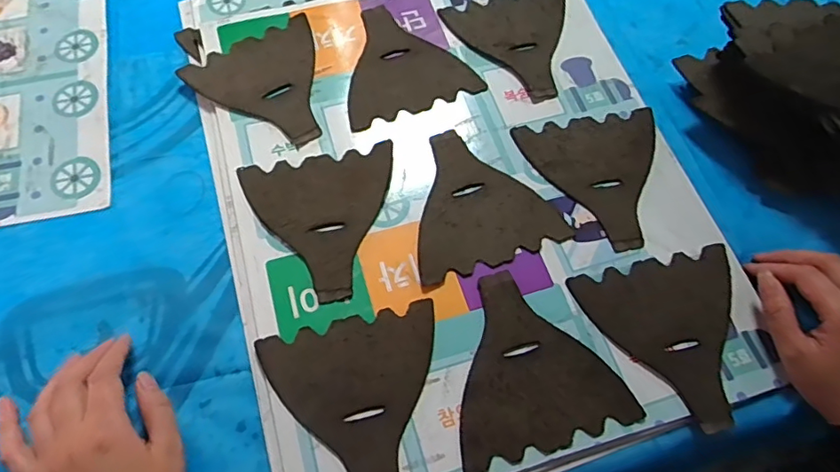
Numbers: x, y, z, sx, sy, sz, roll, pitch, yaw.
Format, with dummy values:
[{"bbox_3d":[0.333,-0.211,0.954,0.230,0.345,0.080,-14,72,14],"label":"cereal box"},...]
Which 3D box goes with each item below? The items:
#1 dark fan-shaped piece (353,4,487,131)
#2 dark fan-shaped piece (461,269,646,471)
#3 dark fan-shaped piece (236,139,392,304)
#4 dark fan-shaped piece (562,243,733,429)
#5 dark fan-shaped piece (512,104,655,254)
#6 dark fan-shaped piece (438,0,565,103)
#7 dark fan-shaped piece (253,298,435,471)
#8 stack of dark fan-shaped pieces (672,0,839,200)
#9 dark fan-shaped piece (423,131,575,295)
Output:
[{"bbox_3d":[-0.022,-0.172,0.511,0.126,0.006,0.127,-20,72,-11],"label":"dark fan-shaped piece"},{"bbox_3d":[0.077,0.091,0.393,0.127,0.004,0.129,-16,68,-10],"label":"dark fan-shaped piece"},{"bbox_3d":[-0.078,-0.011,0.433,0.123,0.006,0.130,-10,67,-8],"label":"dark fan-shaped piece"},{"bbox_3d":[0.202,0.078,0.407,0.127,0.005,0.131,-14,68,-9],"label":"dark fan-shaped piece"},{"bbox_3d":[0.164,-0.051,0.466,0.127,0.004,0.131,-10,67,-8],"label":"dark fan-shaped piece"},{"bbox_3d":[0.103,-0.193,0.525,0.125,0.009,0.132,-15,69,-10],"label":"dark fan-shaped piece"},{"bbox_3d":[-0.040,0.120,0.372,0.124,0.005,0.129,-13,68,-9],"label":"dark fan-shaped piece"},{"bbox_3d":[0.341,-0.132,0.474,0.145,0.082,0.188,-29,71,-15],"label":"stack of dark fan-shaped pieces"},{"bbox_3d":[0.044,-0.035,0.450,0.127,0.004,0.128,-19,69,-11],"label":"dark fan-shaped piece"}]

